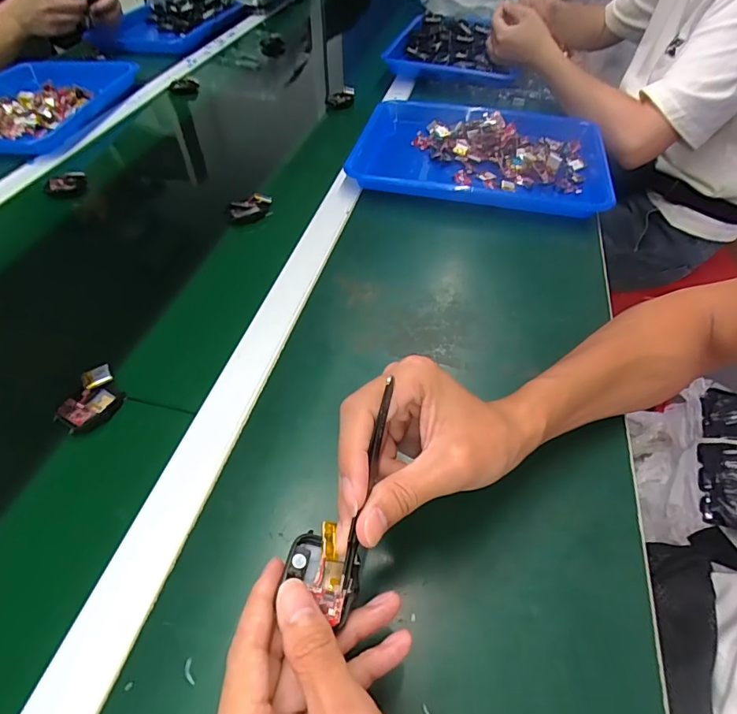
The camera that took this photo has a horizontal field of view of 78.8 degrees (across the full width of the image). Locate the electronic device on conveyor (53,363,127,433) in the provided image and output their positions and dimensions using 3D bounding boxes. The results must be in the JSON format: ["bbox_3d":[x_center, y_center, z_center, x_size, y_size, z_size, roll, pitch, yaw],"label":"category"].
[{"bbox_3d":[-0.228,0.035,0.373,0.033,0.019,0.058,12,51,11],"label":"electronic device on conveyor"}]

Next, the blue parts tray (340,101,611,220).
[{"bbox_3d":[0.157,-0.289,0.636,0.341,0.037,0.266,8,50,8],"label":"blue parts tray"}]

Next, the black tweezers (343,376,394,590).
[{"bbox_3d":[0.000,0.063,0.226,0.005,0.011,0.102,12,80,11],"label":"black tweezers"}]

